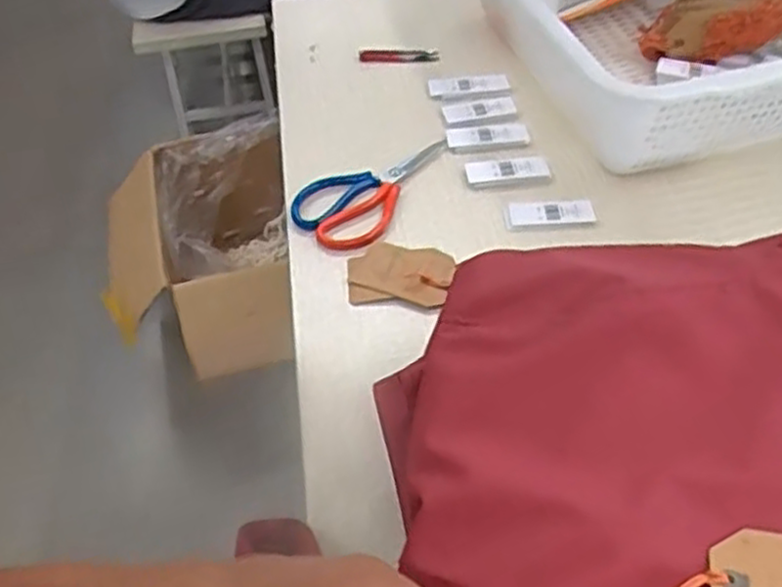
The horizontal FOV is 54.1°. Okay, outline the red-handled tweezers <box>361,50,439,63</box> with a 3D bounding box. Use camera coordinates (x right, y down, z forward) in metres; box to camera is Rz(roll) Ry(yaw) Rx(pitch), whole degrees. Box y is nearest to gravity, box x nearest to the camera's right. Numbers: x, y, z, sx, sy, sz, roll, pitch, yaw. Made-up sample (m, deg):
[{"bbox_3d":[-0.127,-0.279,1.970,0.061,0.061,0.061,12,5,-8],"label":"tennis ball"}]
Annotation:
[{"bbox_3d":[0.010,-0.297,0.961,0.098,0.014,0.017,2,49,6],"label":"red-handled tweezers"}]

